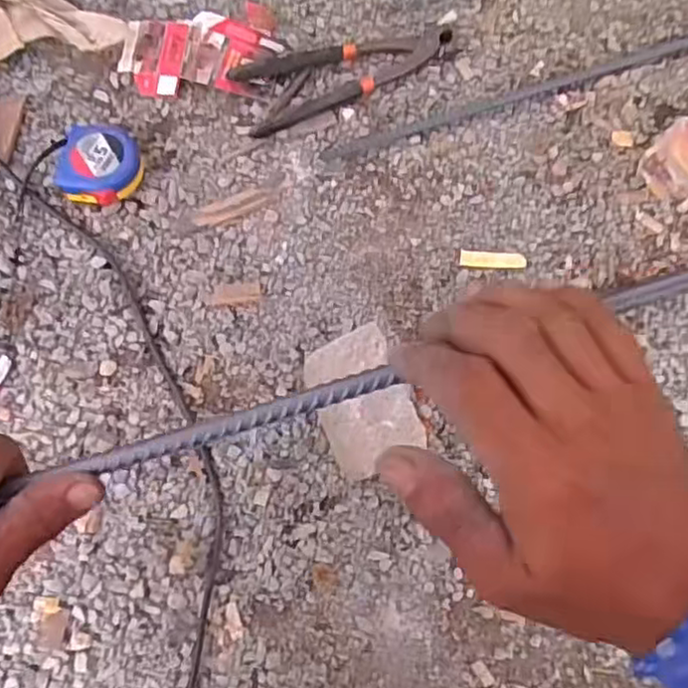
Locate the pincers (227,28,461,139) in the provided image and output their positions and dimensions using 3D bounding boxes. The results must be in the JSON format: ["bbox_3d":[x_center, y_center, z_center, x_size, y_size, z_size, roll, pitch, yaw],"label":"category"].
[{"bbox_3d":[0.005,-0.259,0.665,0.213,0.016,0.066,-17,79,-5],"label":"pincers"}]

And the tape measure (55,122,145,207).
[{"bbox_3d":[-0.221,-0.163,0.623,0.072,0.035,0.073,0,78,-1],"label":"tape measure"}]

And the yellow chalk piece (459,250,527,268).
[{"bbox_3d":[0.138,-0.079,0.638,0.059,0.012,0.017,5,77,0],"label":"yellow chalk piece"}]

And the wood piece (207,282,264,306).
[{"bbox_3d":[-0.098,-0.046,0.620,0.046,0.004,0.018,-7,78,-3],"label":"wood piece"}]

